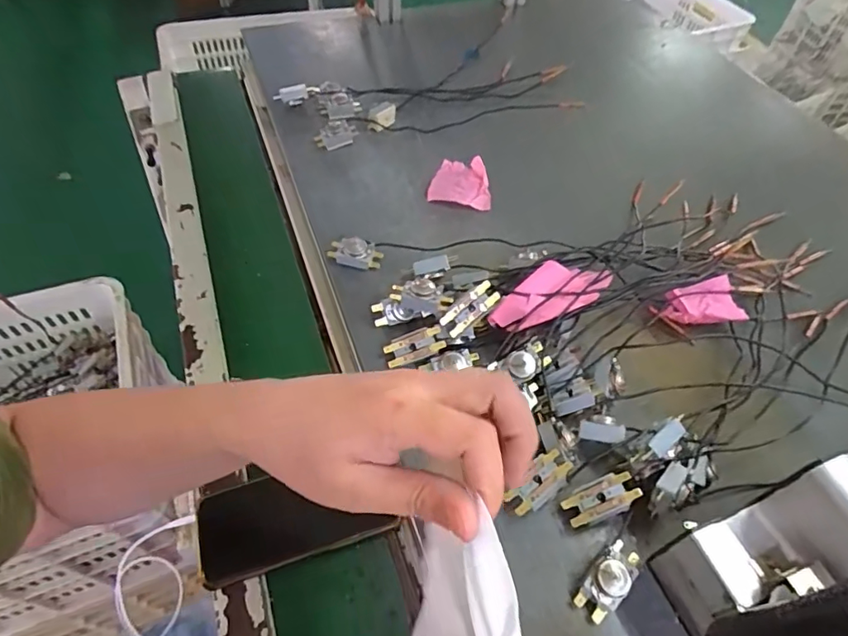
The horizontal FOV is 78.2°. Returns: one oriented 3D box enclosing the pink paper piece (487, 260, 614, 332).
[{"bbox_3d":[0.124,-0.025,0.514,0.130,0.014,0.052,-24,76,-7],"label":"pink paper piece"}]

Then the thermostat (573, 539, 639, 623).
[{"bbox_3d":[0.139,0.197,0.394,0.028,0.028,0.058,36,60,23],"label":"thermostat"}]

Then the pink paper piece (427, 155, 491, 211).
[{"bbox_3d":[0.051,-0.178,0.679,0.078,0.022,0.075,10,53,6],"label":"pink paper piece"}]

